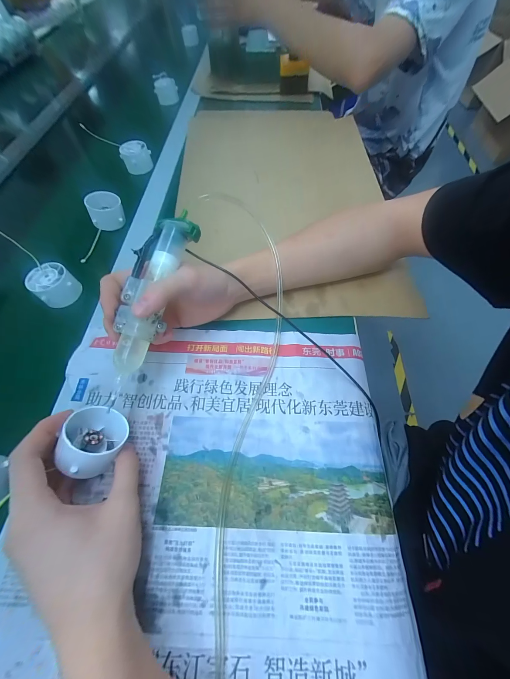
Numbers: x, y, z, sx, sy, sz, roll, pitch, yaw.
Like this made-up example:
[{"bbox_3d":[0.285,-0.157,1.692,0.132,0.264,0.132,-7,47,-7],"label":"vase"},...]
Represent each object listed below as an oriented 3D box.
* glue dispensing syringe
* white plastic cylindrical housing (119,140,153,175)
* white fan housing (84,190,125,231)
[{"bbox_3d":[-0.097,-0.044,0.250,0.050,0.036,0.151,12,77,6],"label":"glue dispensing syringe"},{"bbox_3d":[-0.234,-0.361,0.507,0.052,0.041,0.055,0,61,-1],"label":"white plastic cylindrical housing"},{"bbox_3d":[-0.244,-0.214,0.424,0.051,0.035,0.055,-23,64,-13],"label":"white fan housing"}]

